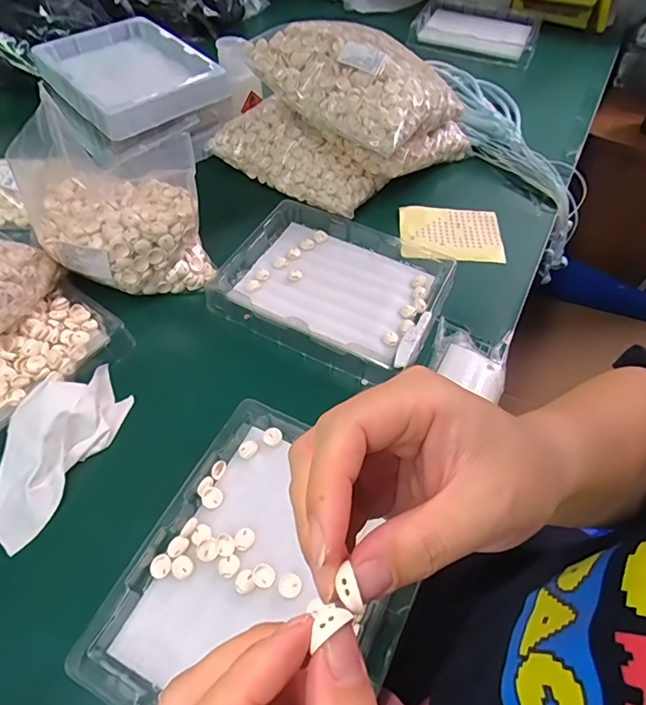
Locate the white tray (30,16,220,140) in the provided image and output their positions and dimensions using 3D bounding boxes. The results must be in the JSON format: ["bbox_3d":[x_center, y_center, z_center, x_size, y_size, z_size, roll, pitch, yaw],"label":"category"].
[{"bbox_3d":[-0.268,-0.389,0.637,0.180,0.025,0.245,-36,64,-24],"label":"white tray"}]

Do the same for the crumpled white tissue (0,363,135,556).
[{"bbox_3d":[-0.223,0.074,0.388,0.059,0.046,0.150,24,58,13],"label":"crumpled white tissue"}]

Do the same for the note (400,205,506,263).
[{"bbox_3d":[0.156,-0.145,0.573,0.119,0.013,0.098,2,55,1],"label":"note"}]

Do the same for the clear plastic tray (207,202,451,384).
[{"bbox_3d":[0.012,-0.081,0.507,0.225,0.031,0.182,22,58,13],"label":"clear plastic tray"}]

